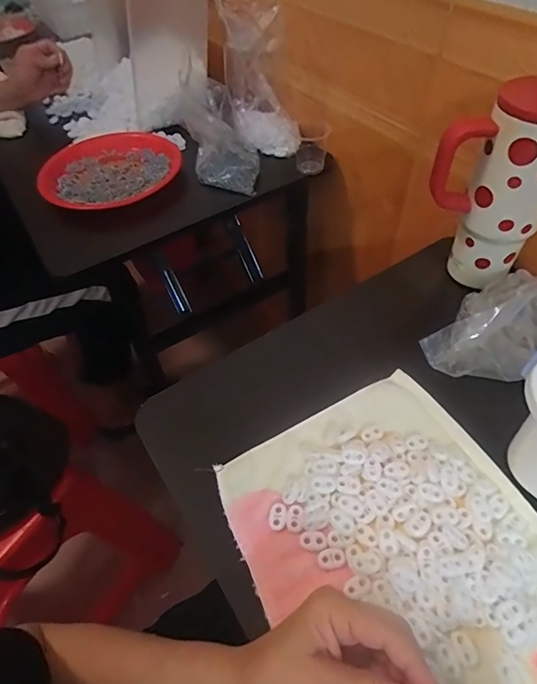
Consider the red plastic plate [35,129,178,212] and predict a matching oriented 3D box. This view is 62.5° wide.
[{"bbox_3d":[-0.275,-0.304,0.774,0.233,0.030,0.249,-20,52,-12],"label":"red plastic plate"}]

